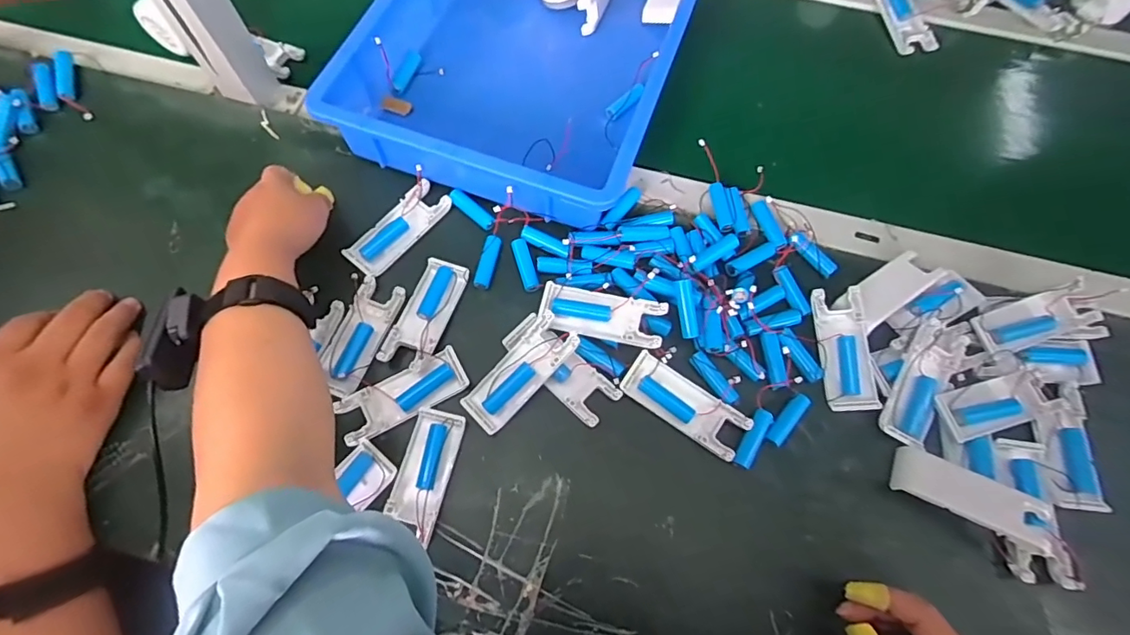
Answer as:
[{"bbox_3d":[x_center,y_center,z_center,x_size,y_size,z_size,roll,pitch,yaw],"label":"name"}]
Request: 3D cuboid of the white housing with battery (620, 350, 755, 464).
[{"bbox_3d":[0.098,0.073,0.426,0.105,0.012,0.039,33,71,11],"label":"white housing with battery"}]

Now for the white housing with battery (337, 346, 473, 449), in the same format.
[{"bbox_3d":[-0.133,0.063,0.424,0.102,0.012,0.040,-27,72,-12],"label":"white housing with battery"}]

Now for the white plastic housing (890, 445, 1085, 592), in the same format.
[{"bbox_3d":[0.331,0.153,0.395,0.146,0.027,0.049,33,71,11],"label":"white plastic housing"}]

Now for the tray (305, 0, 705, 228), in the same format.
[{"bbox_3d":[-0.021,-0.317,0.545,0.285,0.073,0.440,18,69,5],"label":"tray"}]

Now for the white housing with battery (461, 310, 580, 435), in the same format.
[{"bbox_3d":[-0.037,0.046,0.432,0.041,0.014,0.105,44,89,13],"label":"white housing with battery"}]

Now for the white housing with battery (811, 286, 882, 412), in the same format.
[{"bbox_3d":[0.245,0.026,0.444,0.043,0.020,0.104,-1,69,-2],"label":"white housing with battery"}]

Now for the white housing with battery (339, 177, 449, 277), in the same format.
[{"bbox_3d":[-0.156,-0.084,0.485,0.039,0.014,0.103,40,73,13],"label":"white housing with battery"}]

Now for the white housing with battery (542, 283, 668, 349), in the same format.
[{"bbox_3d":[0.031,-0.002,0.444,0.103,0.025,0.039,12,69,3],"label":"white housing with battery"}]

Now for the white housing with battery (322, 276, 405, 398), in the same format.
[{"bbox_3d":[-0.177,0.016,0.447,0.042,0.015,0.103,17,69,5],"label":"white housing with battery"}]

